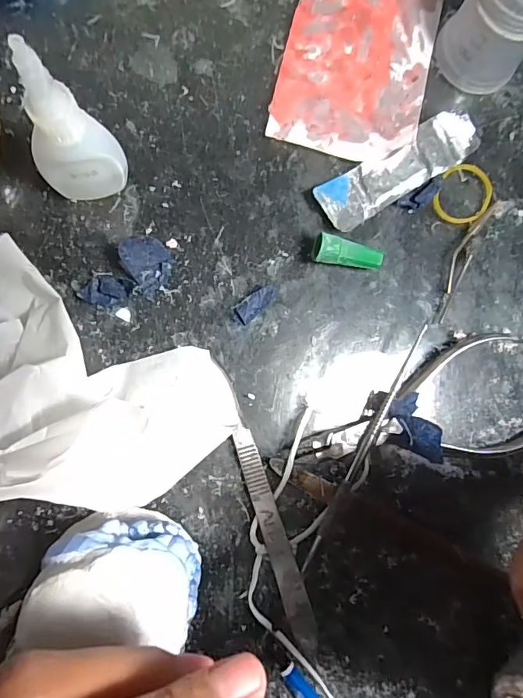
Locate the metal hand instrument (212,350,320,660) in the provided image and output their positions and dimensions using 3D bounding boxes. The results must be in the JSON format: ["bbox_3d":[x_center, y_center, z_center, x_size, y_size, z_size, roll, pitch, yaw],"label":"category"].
[{"bbox_3d":[0.002,0.069,0.211,0.012,0.009,0.132,-16,87,-8],"label":"metal hand instrument"}]

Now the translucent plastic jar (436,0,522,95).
[{"bbox_3d":[0.118,-0.161,0.226,0.041,0.050,0.043,1,85,-6],"label":"translucent plastic jar"}]

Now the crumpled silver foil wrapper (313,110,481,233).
[{"bbox_3d":[0.068,-0.090,0.233,0.086,0.013,0.026,-33,89,-8],"label":"crumpled silver foil wrapper"}]

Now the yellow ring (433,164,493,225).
[{"bbox_3d":[0.106,-0.080,0.241,0.028,0.004,0.034,27,82,-3],"label":"yellow ring"}]

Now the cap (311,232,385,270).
[{"bbox_3d":[0.042,-0.046,0.226,0.035,0.015,0.012,5,84,-6],"label":"cap"}]

